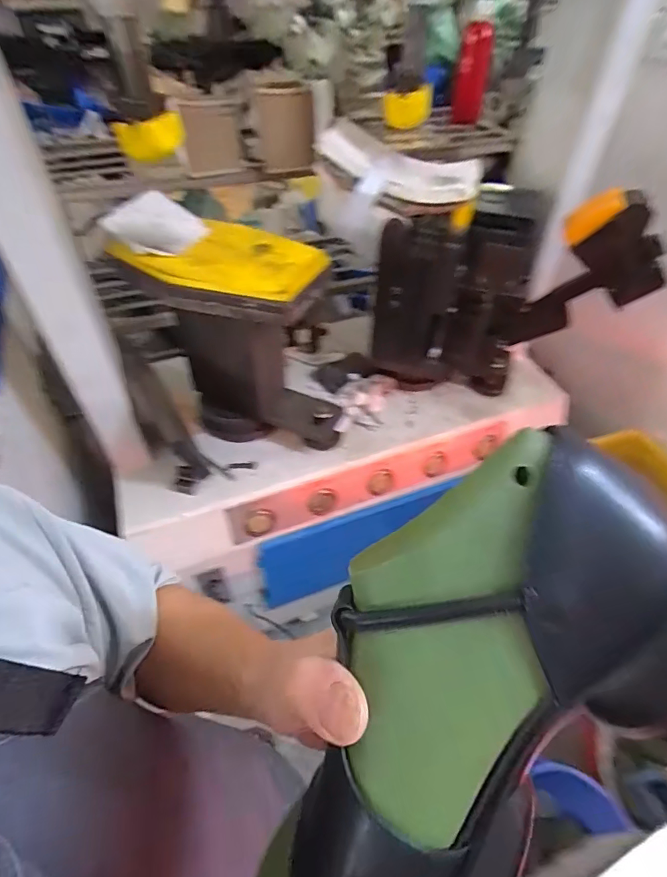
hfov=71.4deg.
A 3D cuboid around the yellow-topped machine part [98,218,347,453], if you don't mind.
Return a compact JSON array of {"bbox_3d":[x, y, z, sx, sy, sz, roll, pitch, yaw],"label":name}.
[{"bbox_3d":[-0.174,-0.176,0.932,0.387,0.398,0.195,17,50,14],"label":"yellow-topped machine part"}]

